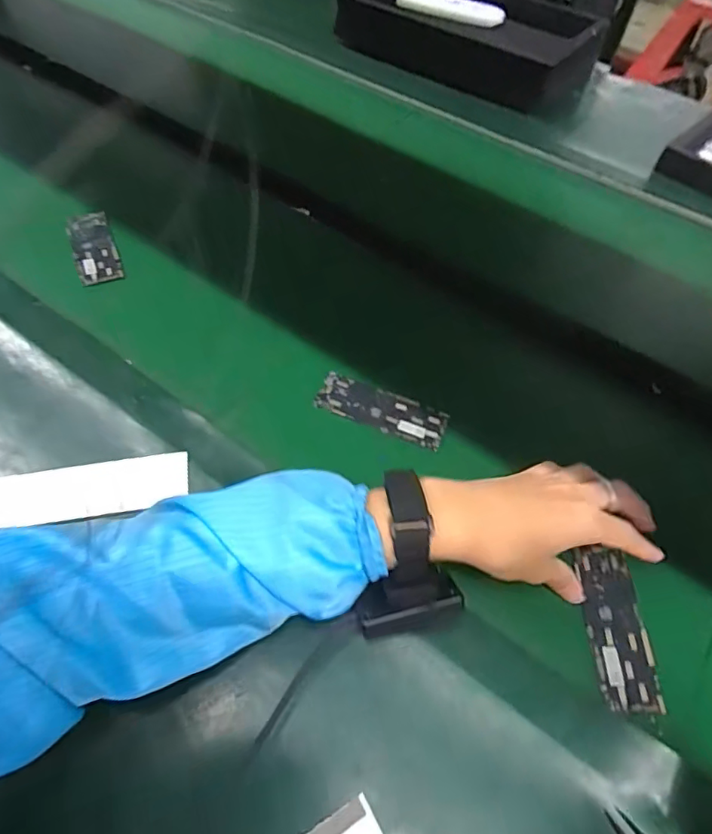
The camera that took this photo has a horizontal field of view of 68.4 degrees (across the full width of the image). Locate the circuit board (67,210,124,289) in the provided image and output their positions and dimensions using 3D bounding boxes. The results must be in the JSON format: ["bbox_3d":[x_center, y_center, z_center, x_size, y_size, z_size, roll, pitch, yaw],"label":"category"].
[{"bbox_3d":[-0.301,-0.194,0.601,0.046,0.012,0.119,-20,61,-17],"label":"circuit board"}]

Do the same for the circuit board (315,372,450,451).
[{"bbox_3d":[0.025,-0.007,0.500,0.121,0.009,0.044,20,58,8],"label":"circuit board"}]

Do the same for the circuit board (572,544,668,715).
[{"bbox_3d":[0.194,0.156,0.392,0.044,0.004,0.113,3,56,-3],"label":"circuit board"}]

